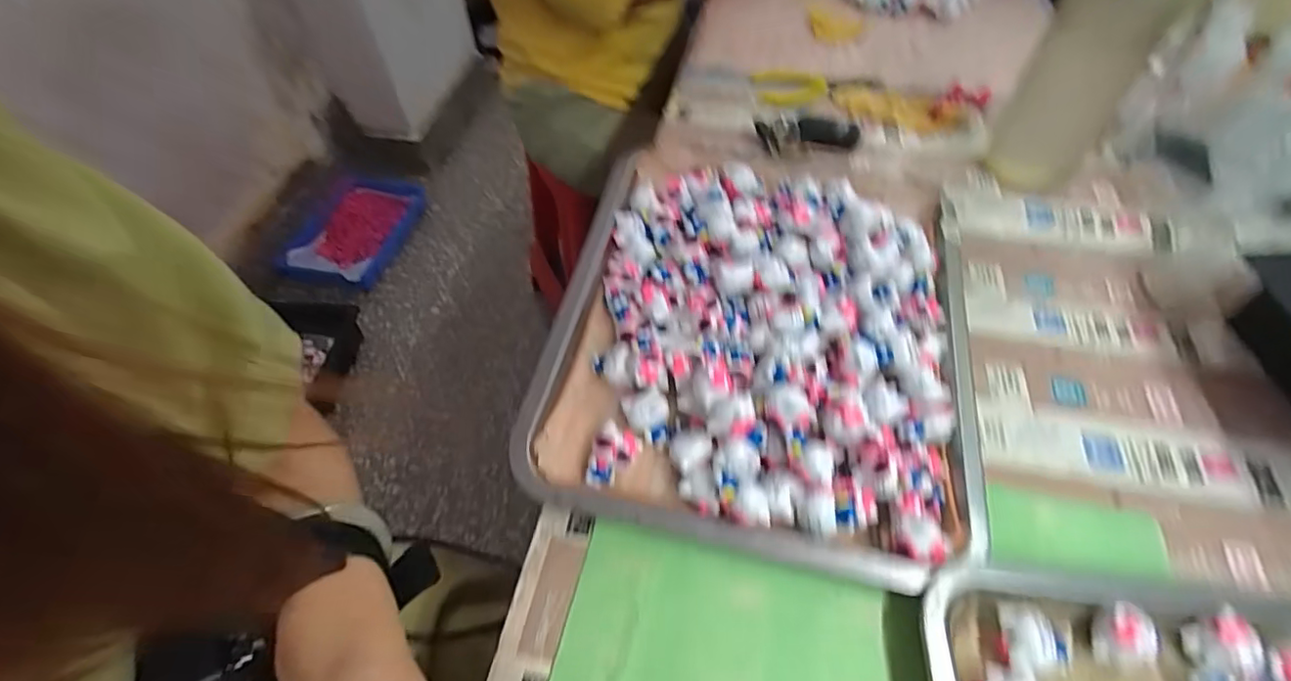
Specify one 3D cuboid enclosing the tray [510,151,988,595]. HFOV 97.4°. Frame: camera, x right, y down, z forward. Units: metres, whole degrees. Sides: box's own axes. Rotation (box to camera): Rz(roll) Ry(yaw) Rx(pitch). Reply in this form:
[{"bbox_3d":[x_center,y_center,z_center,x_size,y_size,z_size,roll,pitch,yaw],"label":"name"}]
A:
[{"bbox_3d":[0.077,-0.016,0.368,0.256,0.045,0.290,11,54,9],"label":"tray"}]

